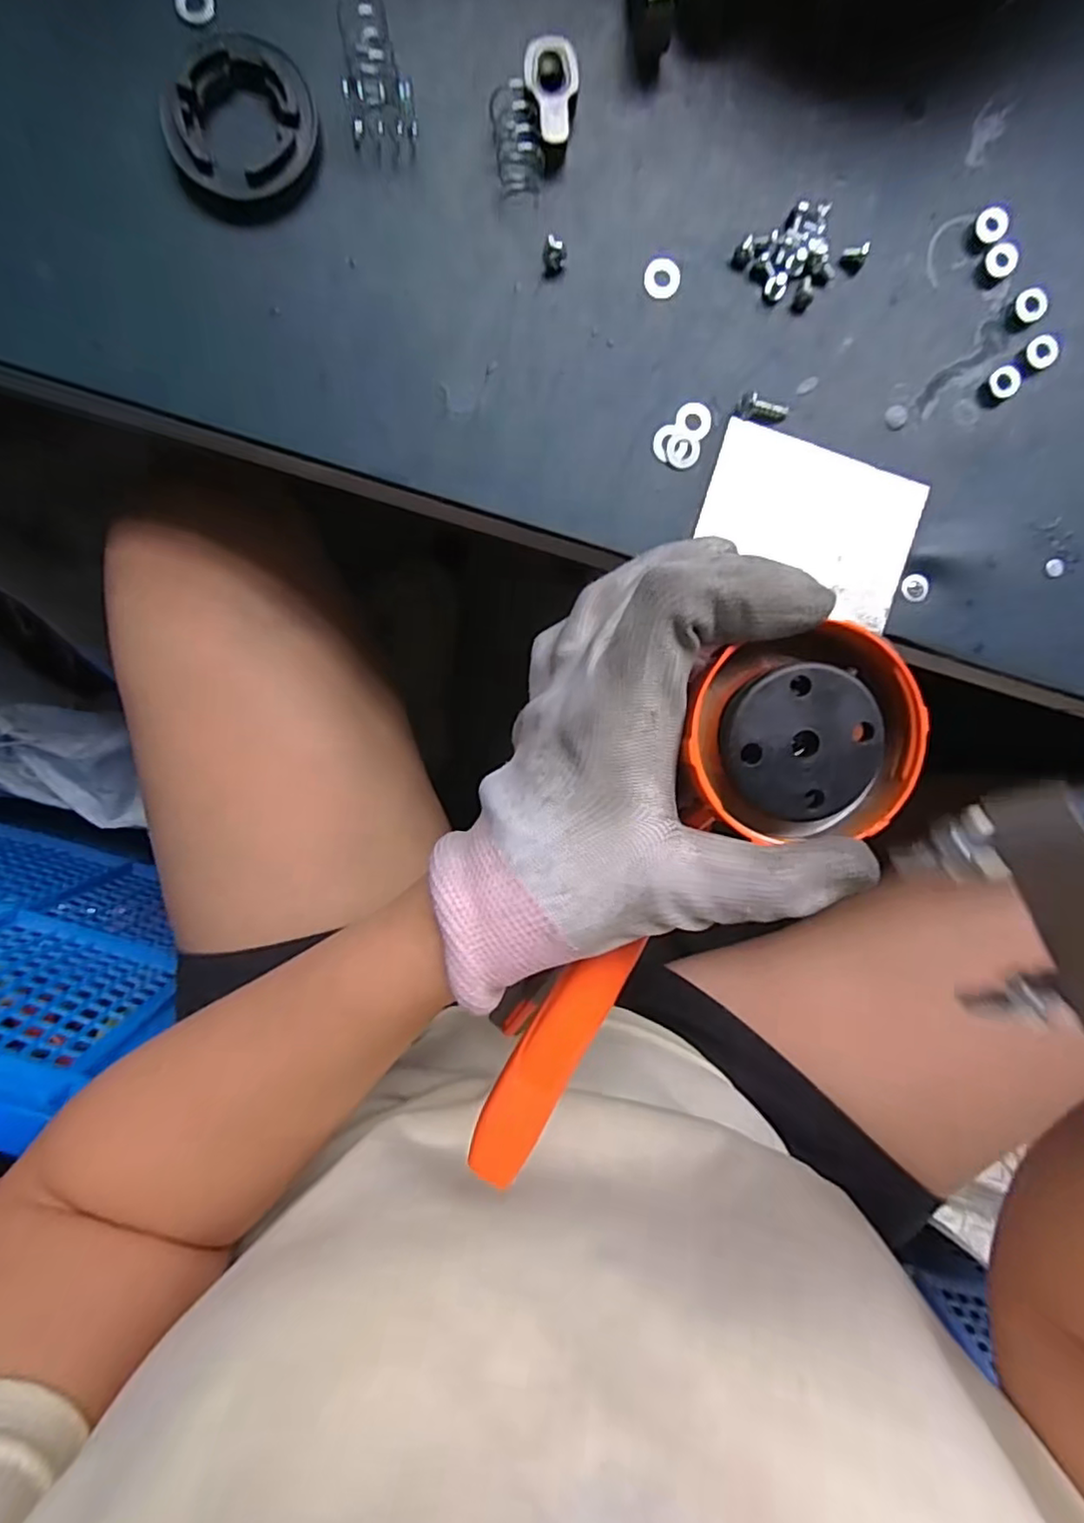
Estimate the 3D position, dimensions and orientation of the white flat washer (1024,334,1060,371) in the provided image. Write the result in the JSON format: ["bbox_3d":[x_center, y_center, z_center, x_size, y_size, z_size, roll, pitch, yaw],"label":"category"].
[{"bbox_3d":[0.173,-0.141,0.219,0.011,0.005,0.010,0,97,-1],"label":"white flat washer"}]

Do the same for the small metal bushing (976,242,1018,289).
[{"bbox_3d":[0.156,-0.170,0.216,0.010,0.005,0.012,41,95,-6],"label":"small metal bushing"}]

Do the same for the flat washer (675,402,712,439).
[{"bbox_3d":[0.053,-0.118,0.218,0.012,0.004,0.011,0,96,-2],"label":"flat washer"}]

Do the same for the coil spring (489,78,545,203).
[{"bbox_3d":[-0.008,-0.200,0.203,0.015,0.012,0.026,-10,96,-1],"label":"coil spring"}]

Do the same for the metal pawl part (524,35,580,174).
[{"bbox_3d":[0.002,-0.213,0.204,0.017,0.010,0.032,8,96,-3],"label":"metal pawl part"}]

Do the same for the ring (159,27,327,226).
[{"bbox_3d":[-0.095,-0.199,0.200,0.047,0.009,0.044,0,96,-2],"label":"ring"}]

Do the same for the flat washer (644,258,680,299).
[{"bbox_3d":[0.041,-0.163,0.212,0.012,0.004,0.012,0,96,-2],"label":"flat washer"}]

